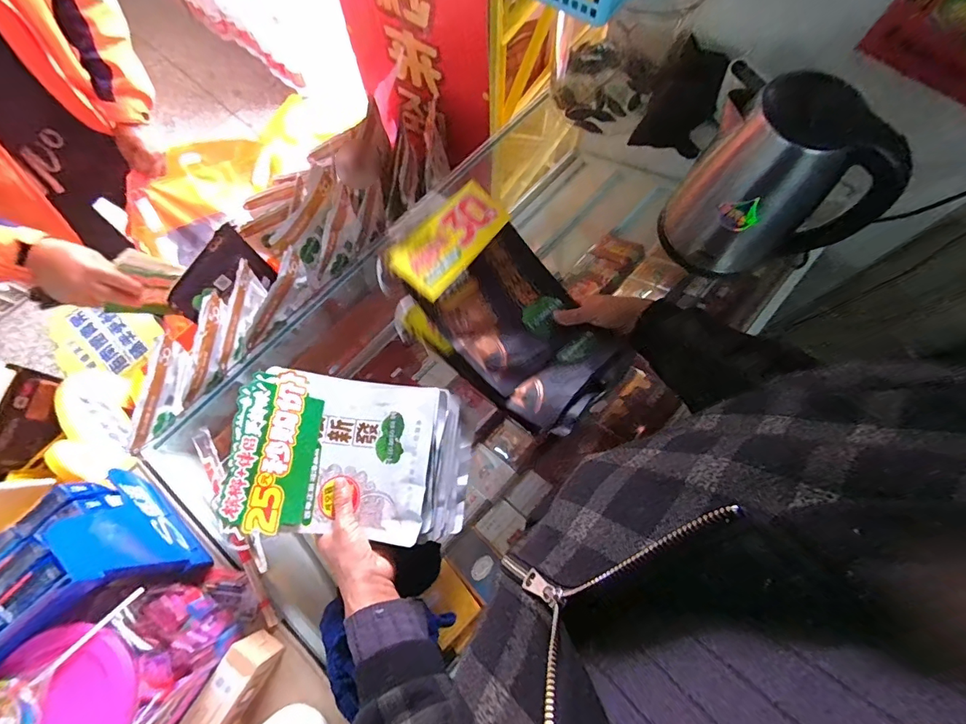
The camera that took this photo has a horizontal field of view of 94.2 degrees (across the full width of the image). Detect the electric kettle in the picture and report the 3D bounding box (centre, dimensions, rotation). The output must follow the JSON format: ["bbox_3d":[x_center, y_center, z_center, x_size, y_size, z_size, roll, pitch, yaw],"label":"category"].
[{"bbox_3d":[0.384,-0.227,0.581,0.221,0.236,0.132,-9,72,-3],"label":"electric kettle"}]

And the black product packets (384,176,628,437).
[{"bbox_3d":[0.028,-0.066,0.564,0.308,0.073,0.183,43,77,12],"label":"black product packets"}]

